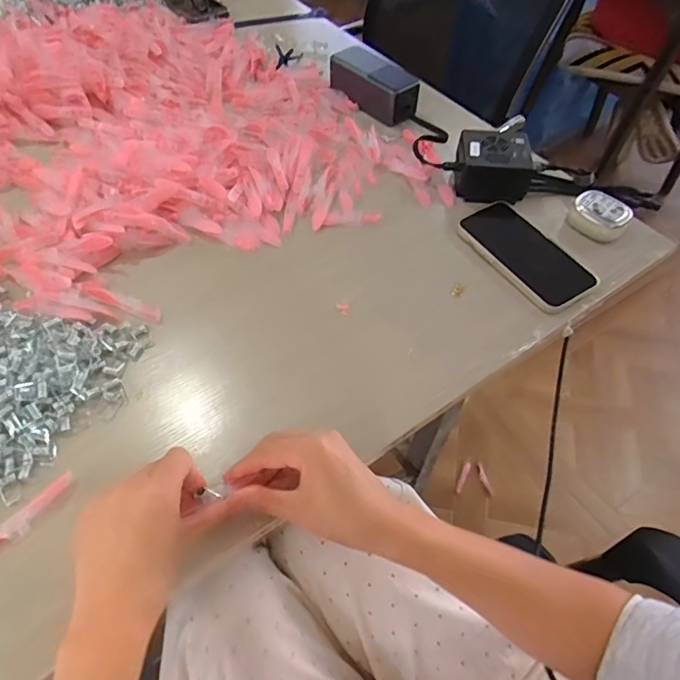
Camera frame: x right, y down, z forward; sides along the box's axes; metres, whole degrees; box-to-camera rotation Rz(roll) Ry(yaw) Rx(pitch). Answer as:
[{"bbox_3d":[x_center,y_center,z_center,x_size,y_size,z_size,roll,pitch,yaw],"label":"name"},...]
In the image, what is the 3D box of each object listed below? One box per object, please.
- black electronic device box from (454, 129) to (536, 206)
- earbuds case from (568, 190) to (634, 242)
[{"bbox_3d":[0.174,-0.198,0.577,0.078,0.053,0.076,2,54,0],"label":"black electronic device box"},{"bbox_3d":[0.282,-0.135,0.549,0.056,0.032,0.037,34,60,21],"label":"earbuds case"}]

